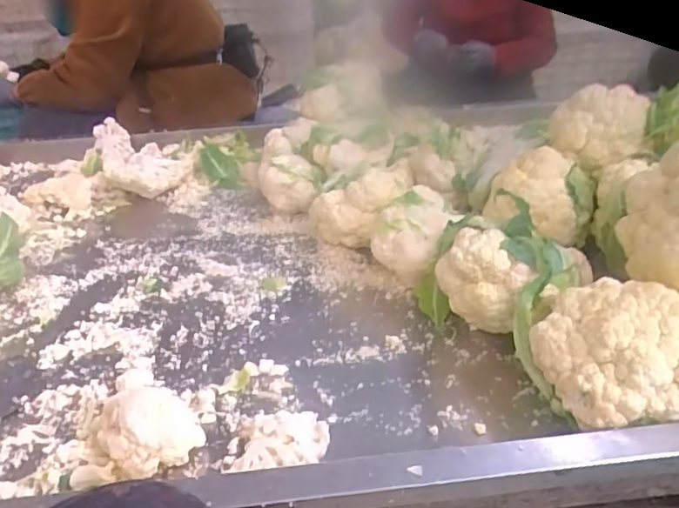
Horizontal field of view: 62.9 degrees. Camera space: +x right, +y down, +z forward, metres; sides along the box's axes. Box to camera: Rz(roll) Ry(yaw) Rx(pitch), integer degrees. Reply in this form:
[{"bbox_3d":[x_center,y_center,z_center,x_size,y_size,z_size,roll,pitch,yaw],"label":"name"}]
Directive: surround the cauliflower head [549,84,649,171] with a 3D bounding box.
[{"bbox_3d":[0.361,-0.180,0.781,0.120,0.092,0.088,9,32,21],"label":"cauliflower head"}]

